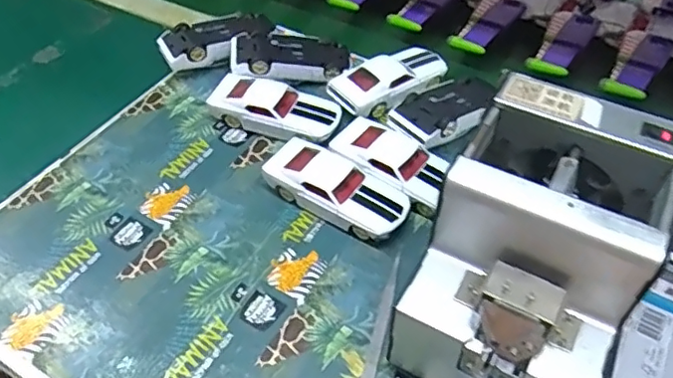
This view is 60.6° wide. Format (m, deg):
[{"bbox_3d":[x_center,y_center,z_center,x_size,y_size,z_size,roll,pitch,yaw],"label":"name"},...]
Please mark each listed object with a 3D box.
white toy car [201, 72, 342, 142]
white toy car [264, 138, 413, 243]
[{"bbox_3d":[-0.061,-0.078,0.566,0.127,0.032,0.057,13,49,11],"label":"white toy car"},{"bbox_3d":[0.000,0.000,0.499,0.126,0.031,0.051,25,52,20],"label":"white toy car"}]

